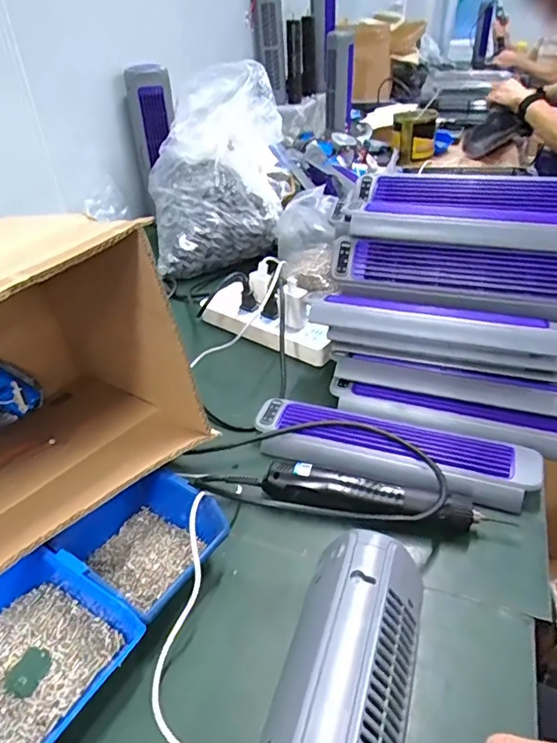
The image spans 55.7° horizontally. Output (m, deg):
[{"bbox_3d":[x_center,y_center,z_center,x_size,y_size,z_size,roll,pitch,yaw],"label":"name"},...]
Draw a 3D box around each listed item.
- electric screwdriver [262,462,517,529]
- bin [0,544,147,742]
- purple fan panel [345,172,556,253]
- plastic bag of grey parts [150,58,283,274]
[{"bbox_3d":[0.099,0.122,0.508,0.224,0.031,0.032,6,37,12],"label":"electric screwdriver"},{"bbox_3d":[-0.184,0.204,0.386,0.127,0.054,0.120,23,44,31],"label":"bin"},{"bbox_3d":[0.237,-0.199,0.635,0.313,0.036,0.163,9,38,16],"label":"purple fan panel"},{"bbox_3d":[-0.112,-0.361,0.946,0.243,0.281,0.222,-5,36,-2],"label":"plastic bag of grey parts"}]

